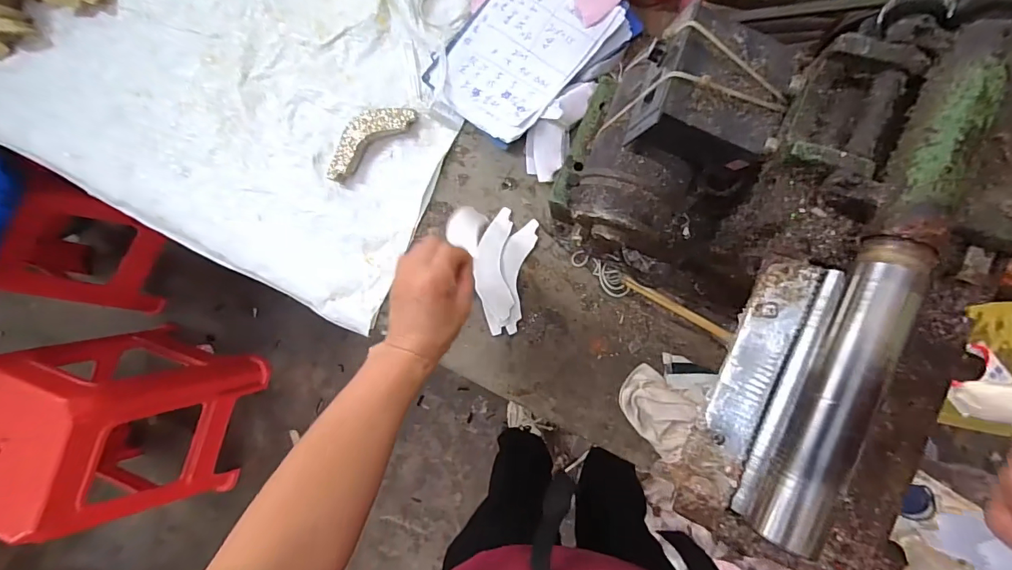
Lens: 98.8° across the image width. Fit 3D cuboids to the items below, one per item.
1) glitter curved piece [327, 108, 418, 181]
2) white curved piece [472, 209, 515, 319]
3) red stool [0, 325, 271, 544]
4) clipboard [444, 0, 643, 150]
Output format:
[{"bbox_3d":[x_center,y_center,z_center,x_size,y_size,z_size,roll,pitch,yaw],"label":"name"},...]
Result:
[{"bbox_3d":[-0.178,-0.189,0.555,0.132,0.021,0.044,-38,82,4],"label":"glitter curved piece"},{"bbox_3d":[-0.014,-0.026,0.530,0.044,0.007,0.131,-3,86,8],"label":"white curved piece"},{"bbox_3d":[-0.999,0.353,1.105,0.385,0.530,0.396,18,88,9],"label":"red stool"},{"bbox_3d":[0.027,-0.291,0.524,0.226,0.027,0.161,-43,82,4],"label":"clipboard"}]

